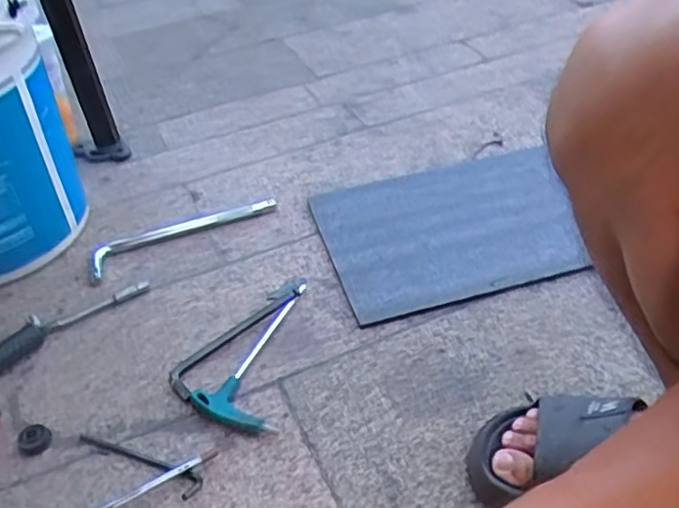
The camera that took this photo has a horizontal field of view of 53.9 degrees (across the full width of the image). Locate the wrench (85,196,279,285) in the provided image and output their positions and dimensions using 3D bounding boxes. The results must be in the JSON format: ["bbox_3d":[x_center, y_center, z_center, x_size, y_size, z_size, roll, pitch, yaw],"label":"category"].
[{"bbox_3d":[-0.204,-0.031,0.868,0.252,0.013,0.051,-25,45,-22],"label":"wrench"}]

